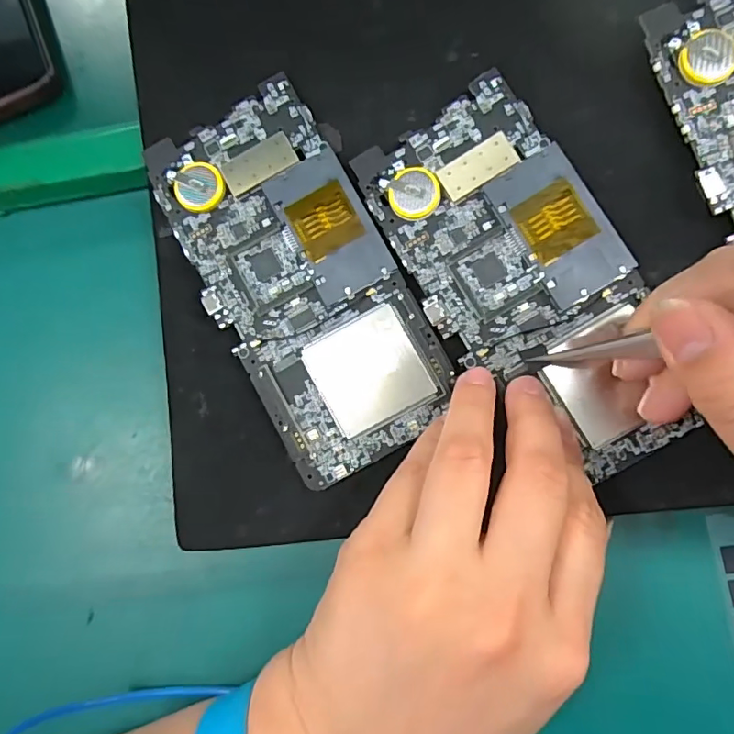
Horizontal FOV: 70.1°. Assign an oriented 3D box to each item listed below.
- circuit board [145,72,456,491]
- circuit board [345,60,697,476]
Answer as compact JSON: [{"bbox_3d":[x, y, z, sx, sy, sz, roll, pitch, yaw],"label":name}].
[{"bbox_3d":[-0.027,-0.034,0.210,0.072,0.008,0.151,-28,77,1],"label":"circuit board"},{"bbox_3d":[0.062,-0.032,0.201,0.070,0.009,0.152,-30,84,2],"label":"circuit board"}]

